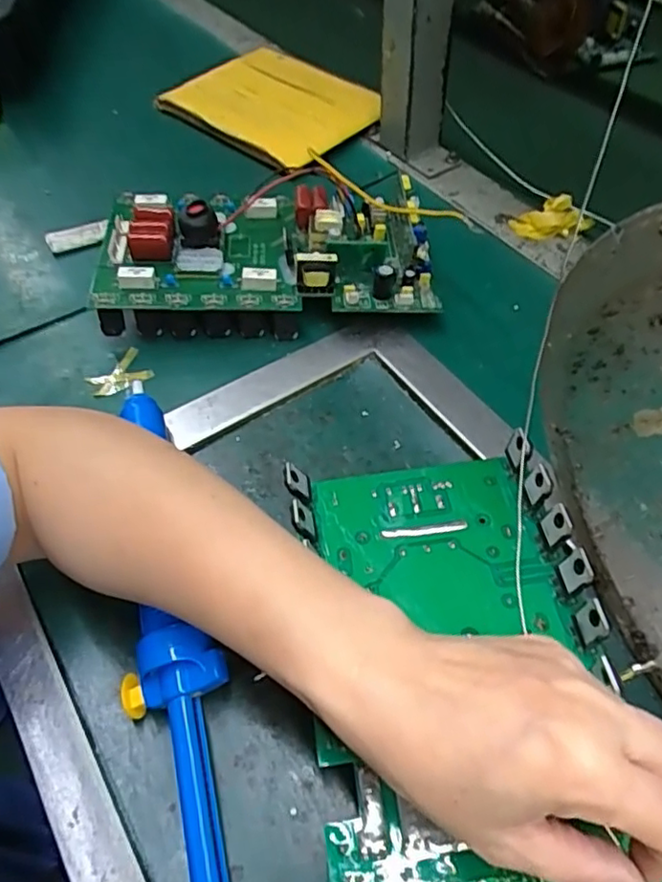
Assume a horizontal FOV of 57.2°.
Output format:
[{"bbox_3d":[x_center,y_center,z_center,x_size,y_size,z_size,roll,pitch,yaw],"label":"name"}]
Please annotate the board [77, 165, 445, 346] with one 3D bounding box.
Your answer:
[{"bbox_3d":[-0.048,-0.133,0.423,0.230,0.065,0.111,-3,55,1],"label":"board"}]

